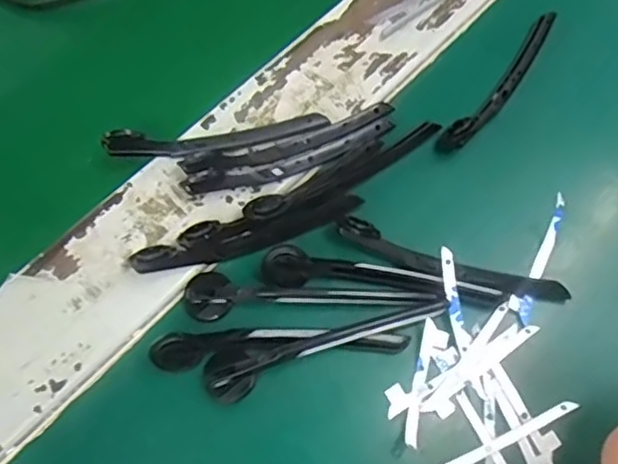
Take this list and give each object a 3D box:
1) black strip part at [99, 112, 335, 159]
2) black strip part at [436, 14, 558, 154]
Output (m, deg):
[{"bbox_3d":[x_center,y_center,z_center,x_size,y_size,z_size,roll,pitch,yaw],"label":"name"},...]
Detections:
[{"bbox_3d":[-0.030,-0.031,0.209,0.072,0.006,0.013,-10,67,-7],"label":"black strip part"},{"bbox_3d":[0.068,-0.053,0.222,0.010,0.006,0.074,37,70,13],"label":"black strip part"}]

